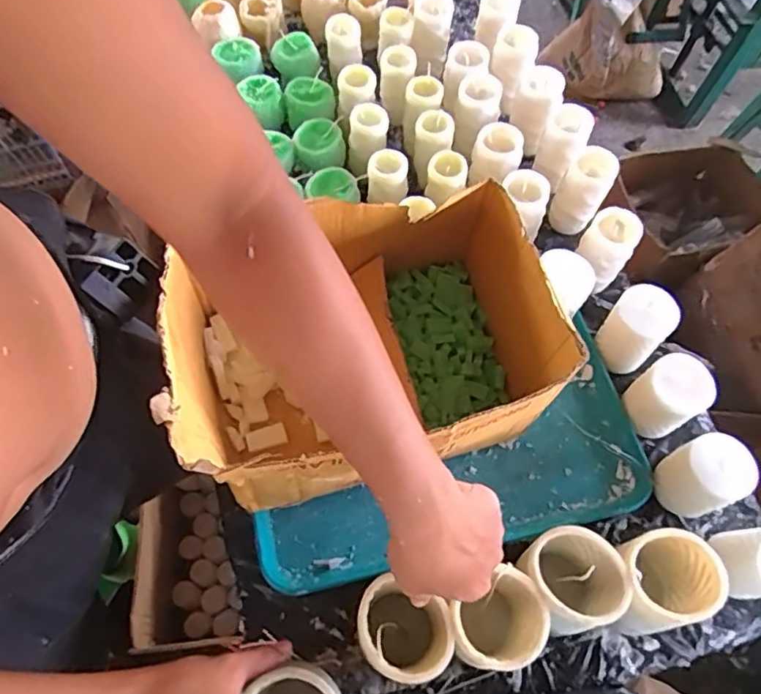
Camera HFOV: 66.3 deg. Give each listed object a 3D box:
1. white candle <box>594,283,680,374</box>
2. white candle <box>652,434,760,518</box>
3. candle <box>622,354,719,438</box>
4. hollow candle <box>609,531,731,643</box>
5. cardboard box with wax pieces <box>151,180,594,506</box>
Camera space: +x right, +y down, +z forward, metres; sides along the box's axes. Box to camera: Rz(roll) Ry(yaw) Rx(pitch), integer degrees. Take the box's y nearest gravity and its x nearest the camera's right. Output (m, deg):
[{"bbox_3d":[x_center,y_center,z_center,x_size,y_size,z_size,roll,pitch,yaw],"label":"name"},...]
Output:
[{"bbox_3d":[0.305,-0.020,0.705,0.067,0.090,0.071,1,64,-2],"label":"white candle"},{"bbox_3d":[0.344,0.134,0.620,0.067,0.094,0.075,-17,66,-10],"label":"white candle"},{"bbox_3d":[0.324,0.054,0.663,0.064,0.083,0.073,-29,68,-15],"label":"candle"},{"bbox_3d":[0.263,0.234,0.573,0.101,0.113,0.092,-10,65,-7],"label":"hollow candle"},{"bbox_3d":[-0.017,0.003,0.602,0.360,0.180,0.255,-12,65,-8],"label":"cardboard box with wax pieces"}]

